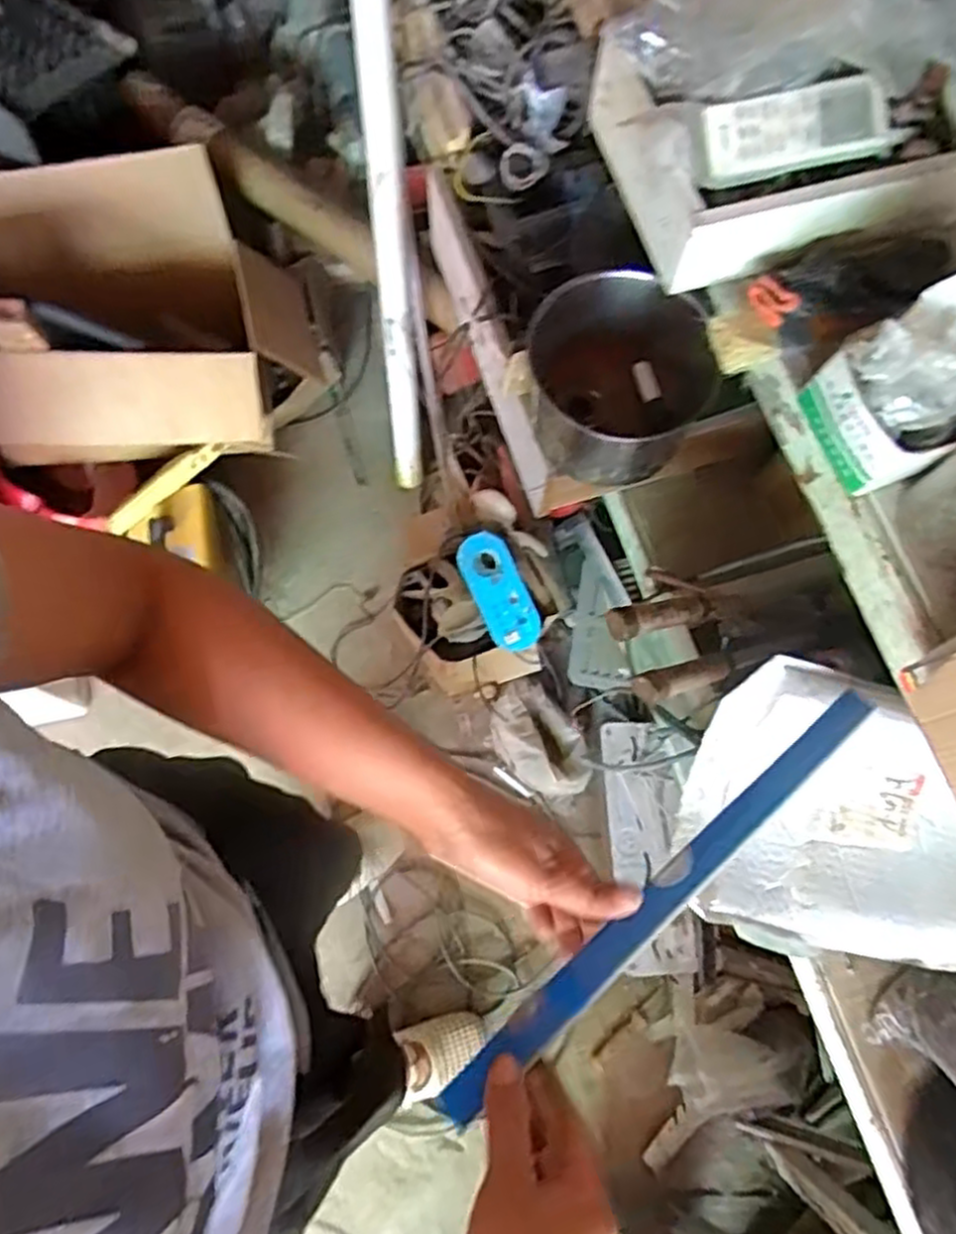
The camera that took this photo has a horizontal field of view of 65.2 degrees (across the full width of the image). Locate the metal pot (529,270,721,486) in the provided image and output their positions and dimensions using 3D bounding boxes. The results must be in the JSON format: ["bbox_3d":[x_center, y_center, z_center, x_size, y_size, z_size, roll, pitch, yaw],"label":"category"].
[{"bbox_3d":[0.156,-0.248,0.814,0.181,0.130,0.189,0,72,-2],"label":"metal pot"}]

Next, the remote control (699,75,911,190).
[{"bbox_3d":[0.217,-0.330,0.509,0.137,0.022,0.049,-10,109,1],"label":"remote control"}]

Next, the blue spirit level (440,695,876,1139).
[{"bbox_3d":[0.121,0.159,0.447,0.351,0.010,0.024,-36,55,-19],"label":"blue spirit level"}]

